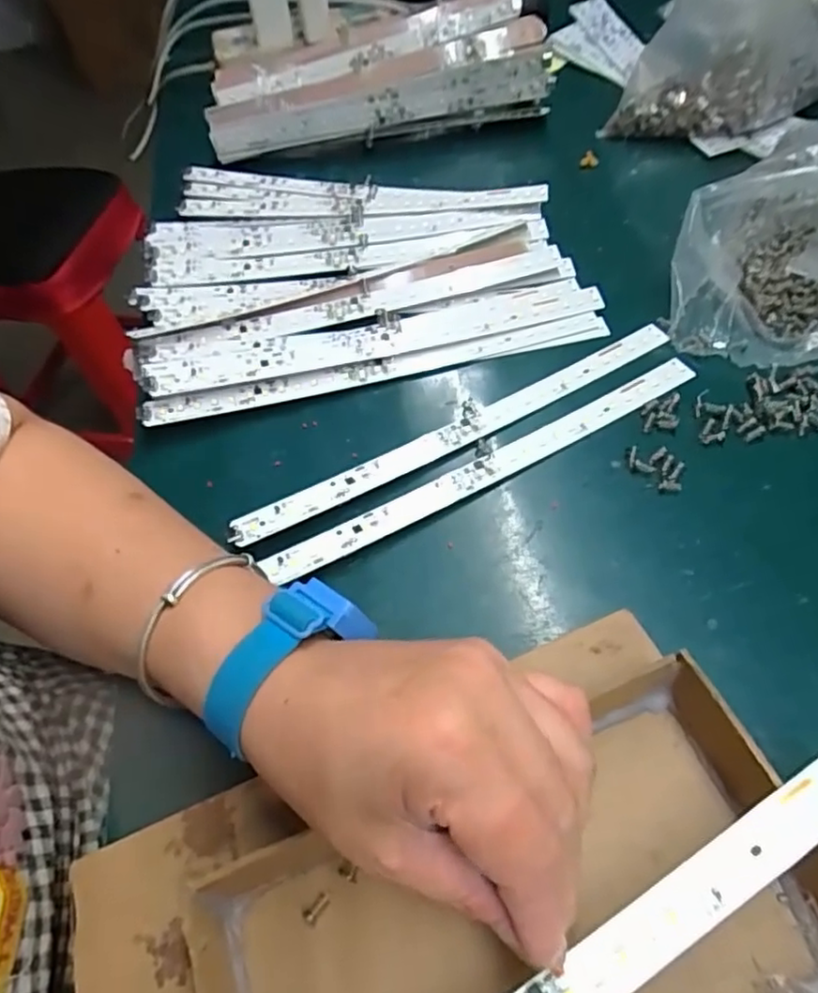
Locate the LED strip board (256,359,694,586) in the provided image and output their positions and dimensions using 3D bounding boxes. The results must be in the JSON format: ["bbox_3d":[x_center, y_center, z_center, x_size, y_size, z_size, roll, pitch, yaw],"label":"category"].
[{"bbox_3d":[0.047,-0.019,0.347,0.267,0.006,0.017,-25,57,-13],"label":"LED strip board"}]

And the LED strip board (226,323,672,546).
[{"bbox_3d":[0.033,-0.041,0.361,0.281,0.009,0.018,-26,57,-14],"label":"LED strip board"}]

